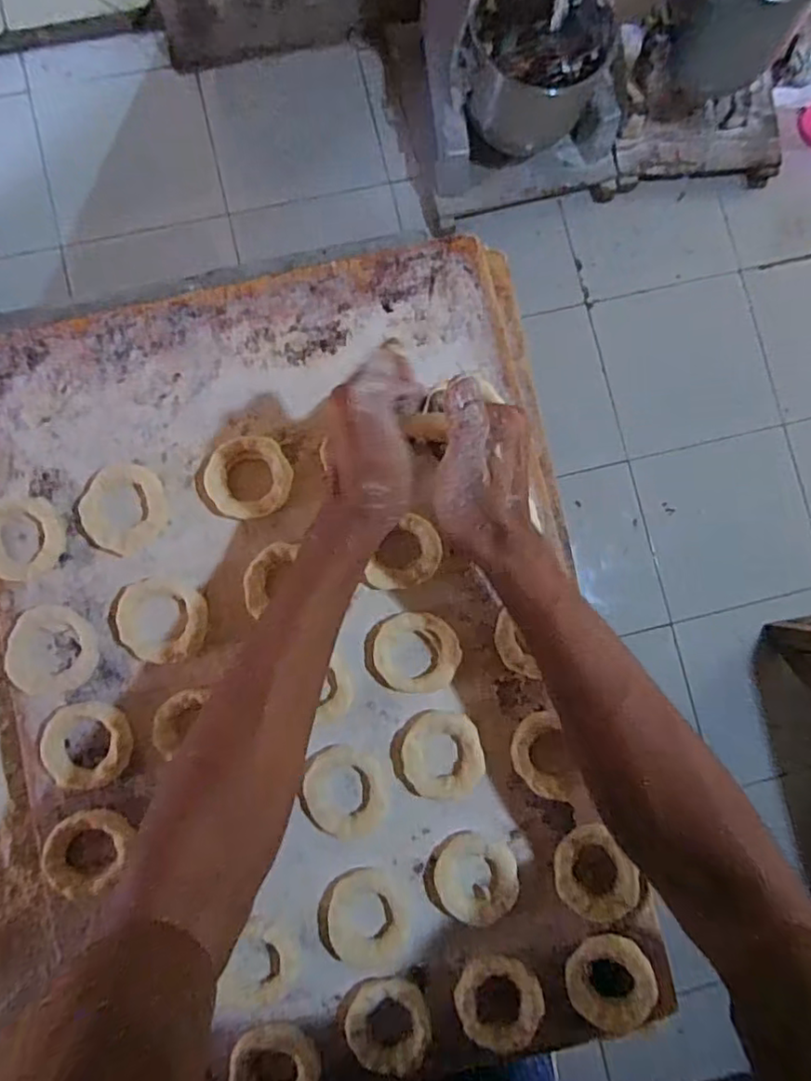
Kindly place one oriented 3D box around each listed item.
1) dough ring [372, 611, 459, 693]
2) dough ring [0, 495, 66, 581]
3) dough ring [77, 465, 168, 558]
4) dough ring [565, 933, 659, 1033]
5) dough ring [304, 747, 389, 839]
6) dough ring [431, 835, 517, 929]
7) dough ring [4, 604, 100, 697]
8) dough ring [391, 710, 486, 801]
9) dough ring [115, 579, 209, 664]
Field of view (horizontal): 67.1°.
[{"bbox_3d":[0.009,0.083,0.448,0.061,0.006,0.058,0,85,-3],"label":"dough ring"},{"bbox_3d":[-0.282,-0.003,0.448,0.058,0.010,0.060,0,85,-3],"label":"dough ring"},{"bbox_3d":[-0.206,-0.023,0.450,0.056,0.009,0.063,30,85,0],"label":"dough ring"},{"bbox_3d":[0.145,0.311,0.431,0.057,0.018,0.056,0,85,-3],"label":"dough ring"},{"bbox_3d":[-0.043,0.179,0.437,0.055,0.013,0.061,-7,86,-3],"label":"dough ring"},{"bbox_3d":[0.050,0.244,0.440,0.058,0.014,0.056,0,85,-3],"label":"dough ring"},{"bbox_3d":[-0.257,0.079,0.444,0.061,0.009,0.064,0,85,-3],"label":"dough ring"},{"bbox_3d":[0.023,0.156,0.442,0.064,0.010,0.061,0,85,-3],"label":"dough ring"},{"bbox_3d":[-0.177,0.058,0.445,0.063,0.010,0.057,7,85,-2],"label":"dough ring"}]

